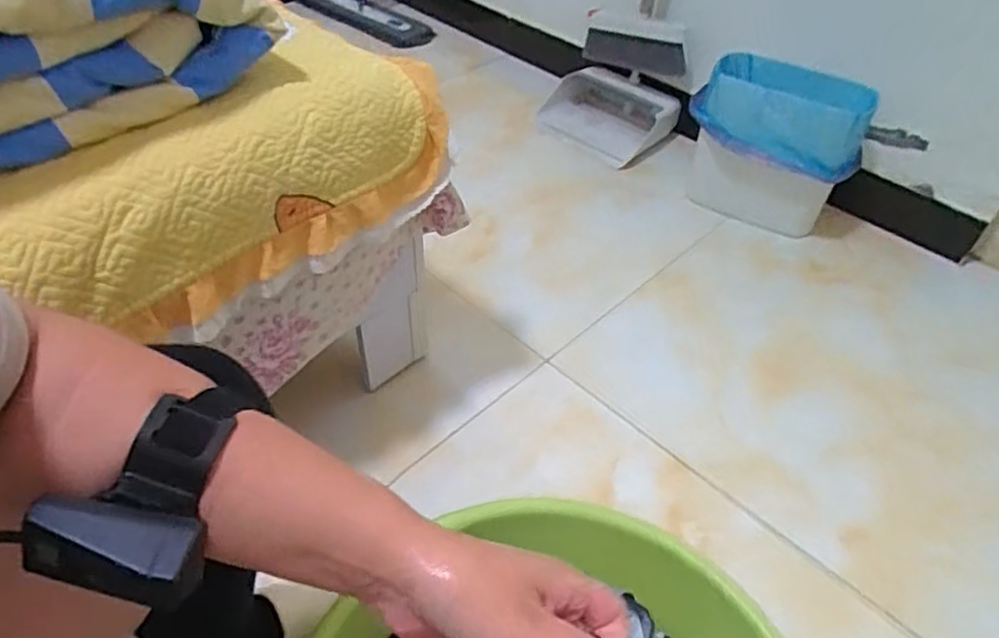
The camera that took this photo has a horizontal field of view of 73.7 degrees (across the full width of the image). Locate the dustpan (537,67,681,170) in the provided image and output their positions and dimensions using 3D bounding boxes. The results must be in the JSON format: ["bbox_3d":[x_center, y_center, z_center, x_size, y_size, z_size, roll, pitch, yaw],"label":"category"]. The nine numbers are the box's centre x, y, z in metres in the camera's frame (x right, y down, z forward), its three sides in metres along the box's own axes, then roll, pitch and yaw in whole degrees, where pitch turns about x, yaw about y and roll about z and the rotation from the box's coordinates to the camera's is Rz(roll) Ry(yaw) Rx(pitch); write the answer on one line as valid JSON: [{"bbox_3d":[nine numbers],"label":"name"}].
[{"bbox_3d":[0.245,-0.481,1.560,0.305,0.098,0.217,33,53,25],"label":"dustpan"}]

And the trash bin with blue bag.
[{"bbox_3d":[0.510,-0.332,1.278,0.308,0.269,0.162,22,49,17],"label":"trash bin with blue bag"}]

